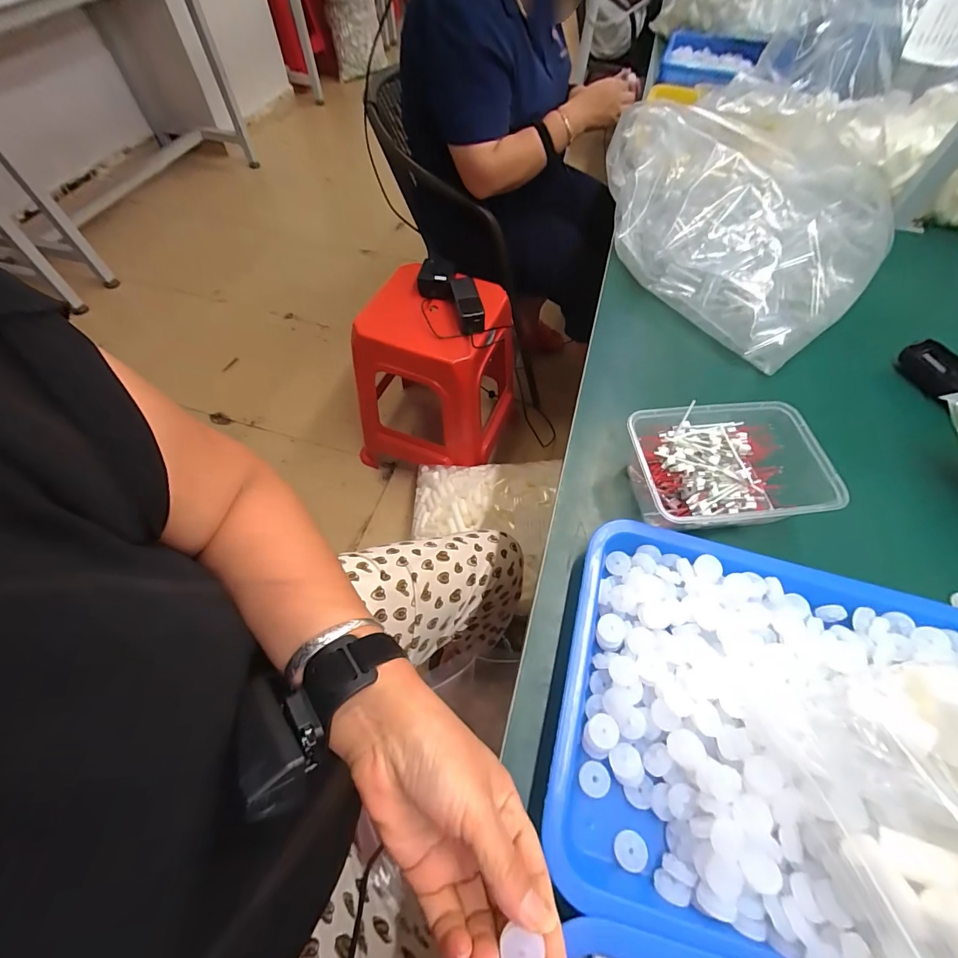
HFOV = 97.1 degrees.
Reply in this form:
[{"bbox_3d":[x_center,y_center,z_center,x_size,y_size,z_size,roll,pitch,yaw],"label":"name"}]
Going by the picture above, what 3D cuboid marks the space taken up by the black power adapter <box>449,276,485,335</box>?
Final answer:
[{"bbox_3d":[-0.026,-0.383,0.924,0.053,0.050,0.141,-11,60,-8],"label":"black power adapter"}]

